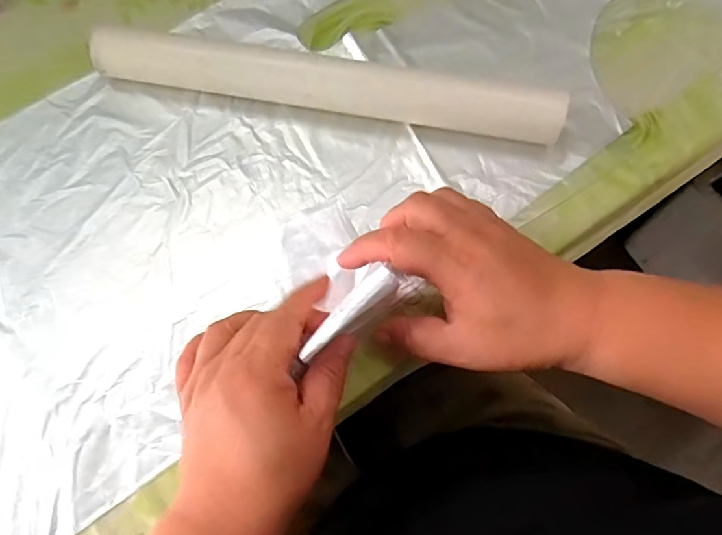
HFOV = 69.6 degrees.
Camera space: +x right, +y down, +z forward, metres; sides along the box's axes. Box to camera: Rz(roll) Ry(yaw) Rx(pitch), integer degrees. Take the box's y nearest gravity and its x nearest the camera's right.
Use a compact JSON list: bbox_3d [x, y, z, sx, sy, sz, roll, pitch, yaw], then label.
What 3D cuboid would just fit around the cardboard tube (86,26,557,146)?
[{"bbox_3d":[-0.027,-0.140,0.394,0.348,0.043,0.038,10,73,4],"label":"cardboard tube"}]

